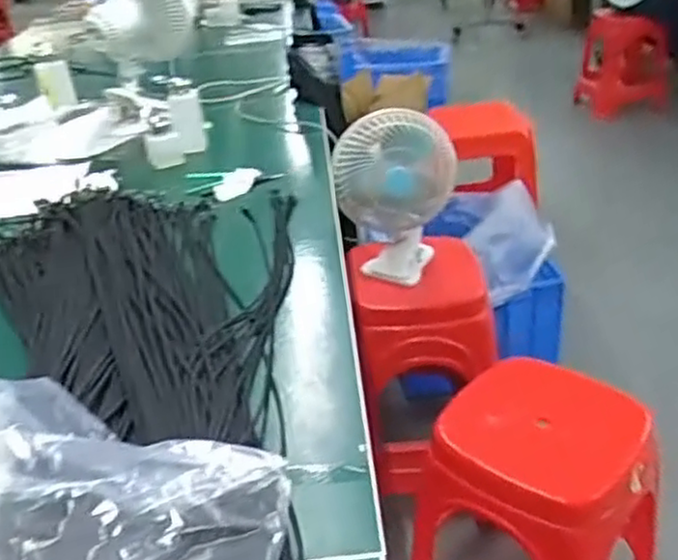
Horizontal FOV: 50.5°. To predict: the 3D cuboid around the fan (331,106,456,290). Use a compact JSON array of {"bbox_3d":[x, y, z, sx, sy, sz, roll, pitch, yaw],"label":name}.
[{"bbox_3d":[0.099,-0.144,1.302,0.214,0.318,0.121,-4,29,1],"label":"fan"}]

